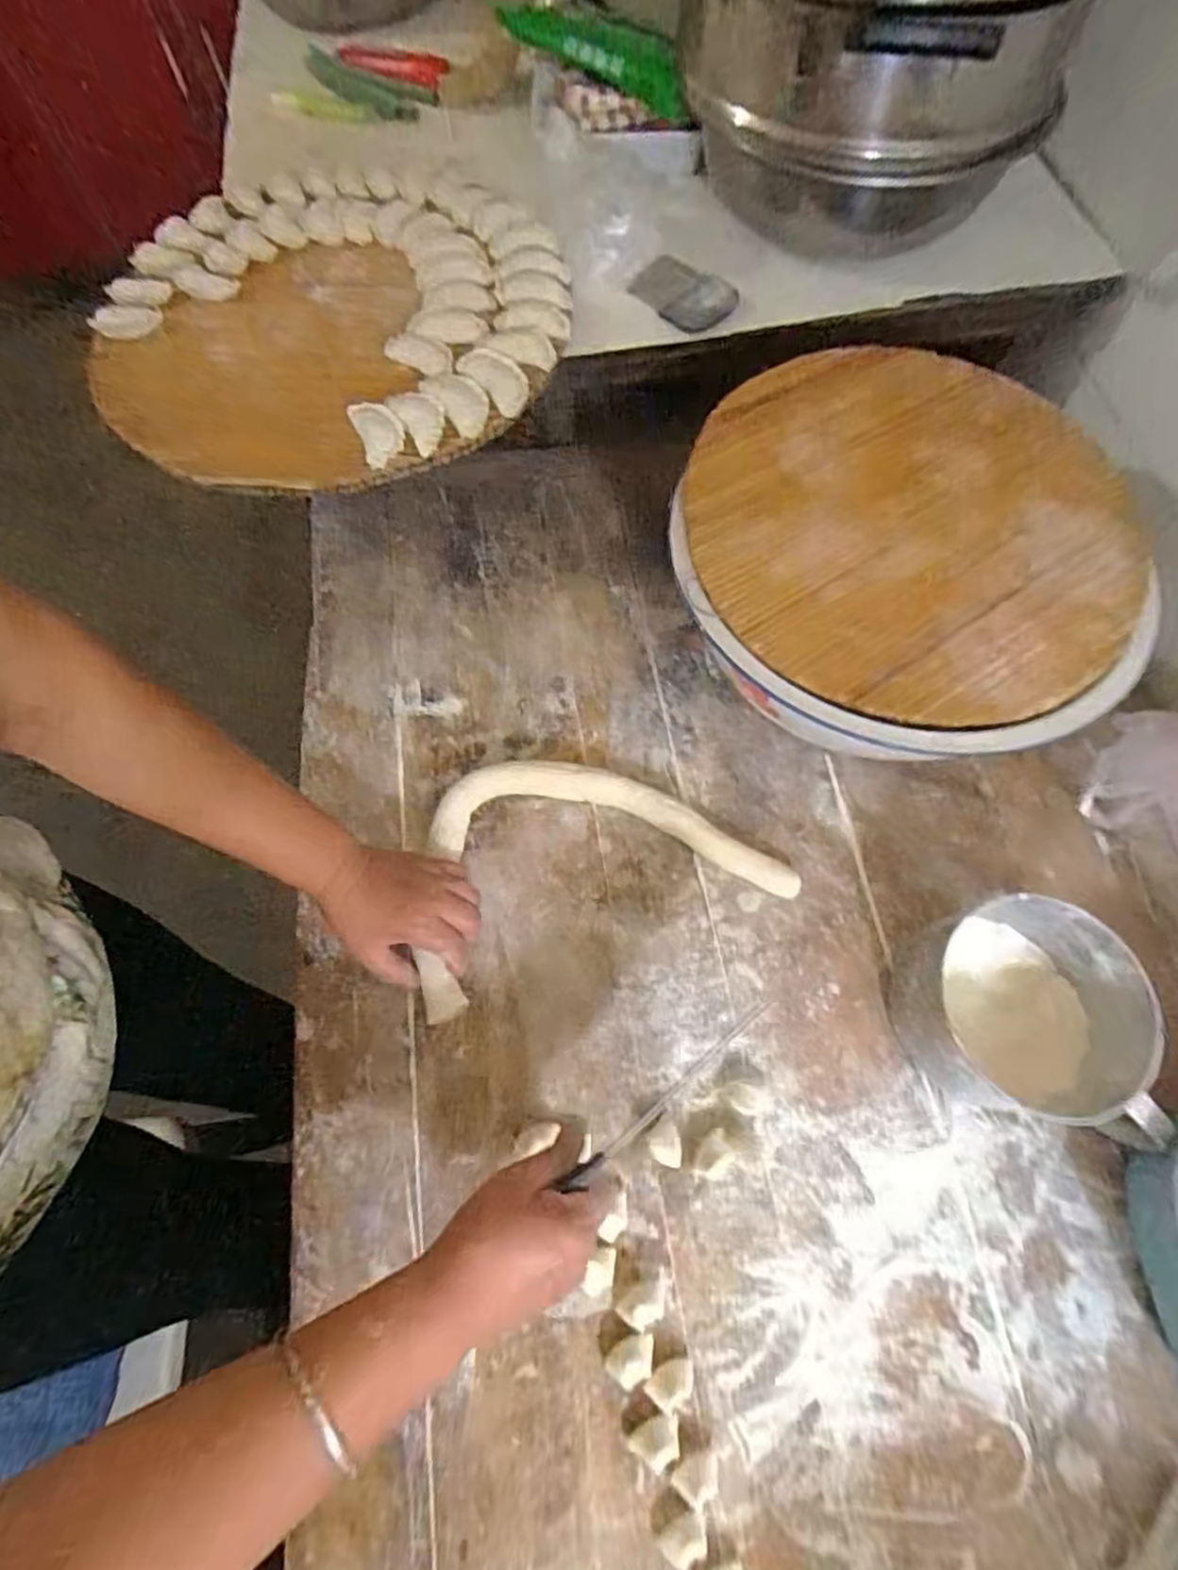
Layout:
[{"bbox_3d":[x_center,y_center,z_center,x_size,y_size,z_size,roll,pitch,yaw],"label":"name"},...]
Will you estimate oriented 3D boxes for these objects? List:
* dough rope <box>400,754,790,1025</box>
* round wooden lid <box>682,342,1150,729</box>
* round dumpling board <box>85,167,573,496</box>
[{"bbox_3d":[-0.007,0.051,0.575,0.305,0.030,0.185,-18,69,-6],"label":"dough rope"},{"bbox_3d":[0.257,-0.220,0.559,0.340,0.020,0.362,0,68,1],"label":"round wooden lid"},{"bbox_3d":[-0.246,-0.438,0.650,0.409,0.040,0.417,0,68,1],"label":"round dumpling board"}]

